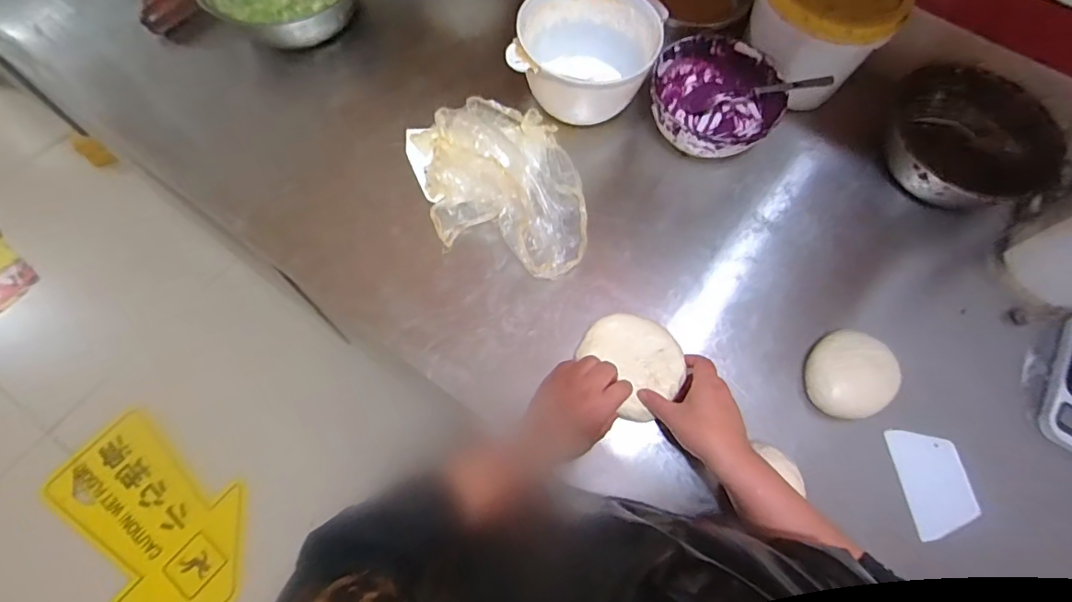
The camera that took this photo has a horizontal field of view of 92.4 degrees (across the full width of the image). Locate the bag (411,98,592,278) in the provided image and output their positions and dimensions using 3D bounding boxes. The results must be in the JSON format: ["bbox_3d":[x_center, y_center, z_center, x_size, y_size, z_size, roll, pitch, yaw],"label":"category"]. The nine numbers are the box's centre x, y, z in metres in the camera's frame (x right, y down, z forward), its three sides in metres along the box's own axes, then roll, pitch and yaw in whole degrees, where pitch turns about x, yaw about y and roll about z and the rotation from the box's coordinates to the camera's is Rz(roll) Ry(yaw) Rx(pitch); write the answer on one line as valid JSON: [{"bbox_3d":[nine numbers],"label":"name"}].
[{"bbox_3d":[-0.045,-0.155,0.680,0.206,0.074,0.288,-16,69,-8],"label":"bag"}]

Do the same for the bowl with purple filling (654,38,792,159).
[{"bbox_3d":[0.241,-0.268,0.724,0.171,0.095,0.181,1,68,-2],"label":"bowl with purple filling"}]

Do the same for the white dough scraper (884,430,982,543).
[{"bbox_3d":[0.459,0.205,0.591,0.075,0.010,0.114,-10,70,-1],"label":"white dough scraper"}]

